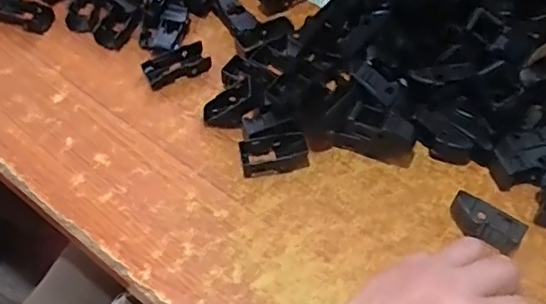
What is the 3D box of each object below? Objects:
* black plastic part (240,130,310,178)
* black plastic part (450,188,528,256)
[{"bbox_3d":[0.001,0.001,0.417,0.049,0.019,0.025,-14,57,-10],"label":"black plastic part"},{"bbox_3d":[0.143,0.048,0.385,0.049,0.018,0.020,36,62,20],"label":"black plastic part"}]

